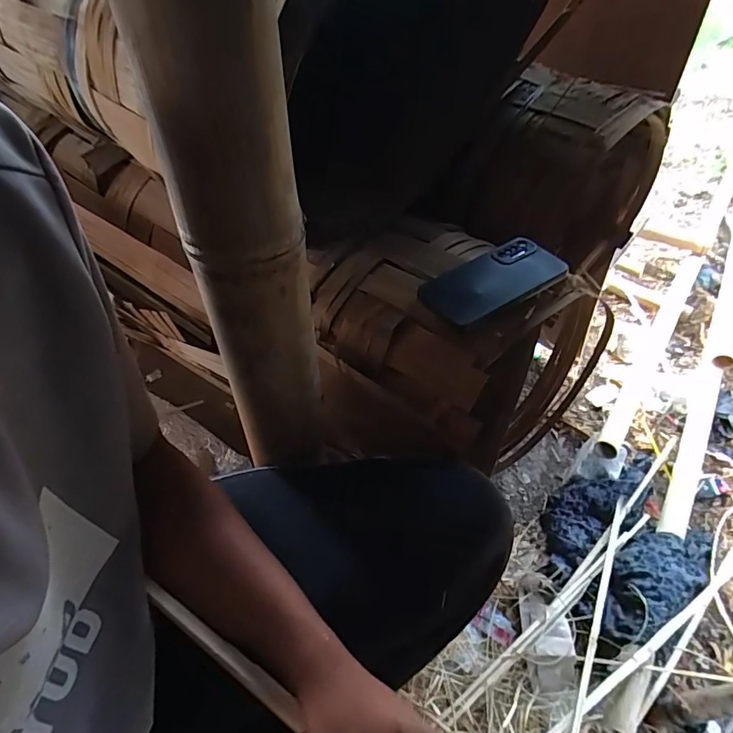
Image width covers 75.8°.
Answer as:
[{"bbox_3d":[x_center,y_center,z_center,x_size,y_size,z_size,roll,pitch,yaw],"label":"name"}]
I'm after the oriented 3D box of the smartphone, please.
[{"bbox_3d":[0.136,-0.095,0.507,0.152,0.011,0.083,-30,54,-19],"label":"smartphone"}]

